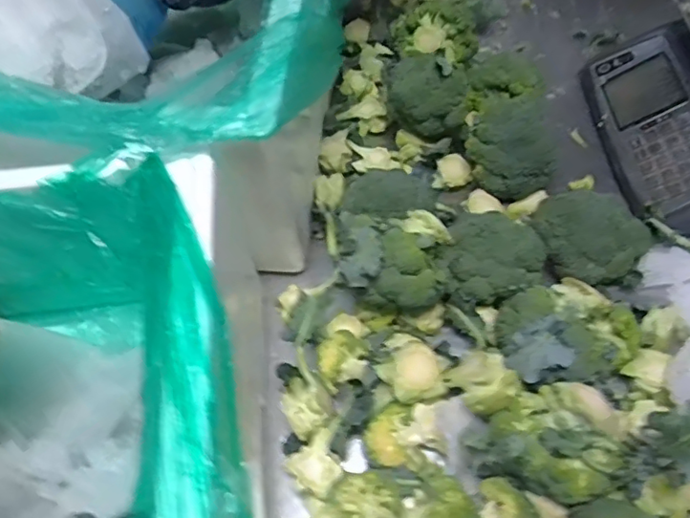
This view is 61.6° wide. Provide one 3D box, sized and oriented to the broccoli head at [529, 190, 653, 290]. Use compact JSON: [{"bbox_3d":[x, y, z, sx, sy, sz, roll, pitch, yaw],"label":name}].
[{"bbox_3d":[0.294,-0.025,0.688,0.135,0.079,0.108,16,62,12],"label":"broccoli head"}]

